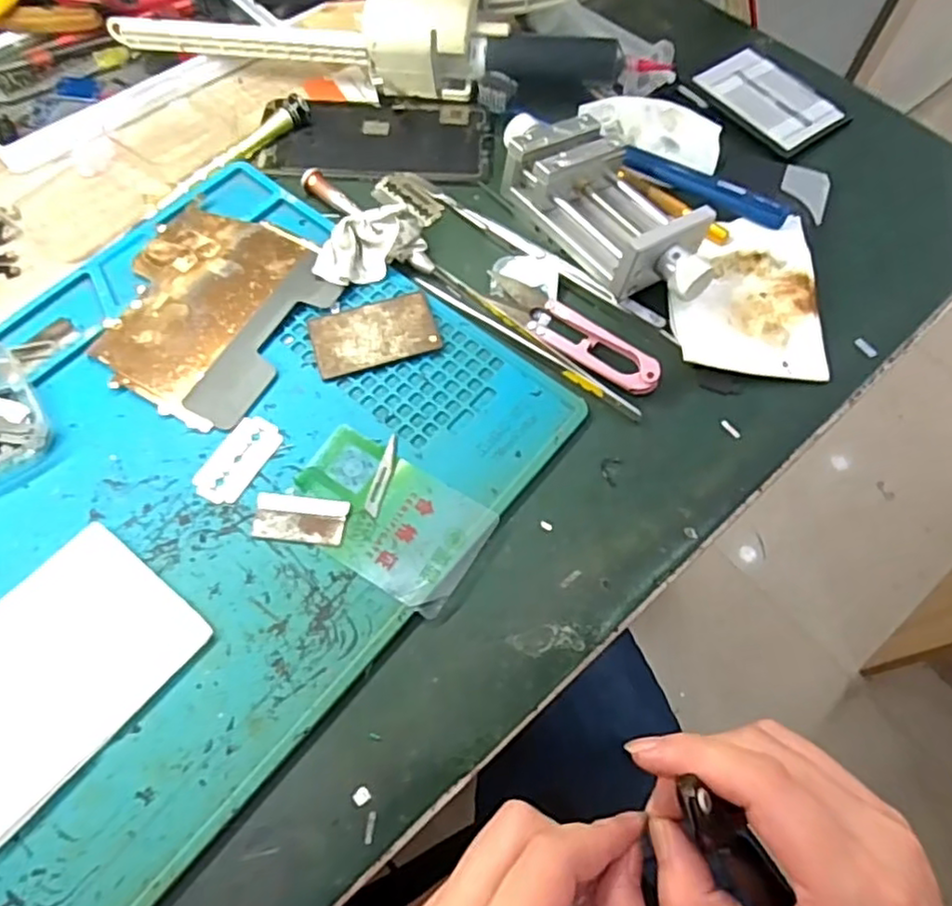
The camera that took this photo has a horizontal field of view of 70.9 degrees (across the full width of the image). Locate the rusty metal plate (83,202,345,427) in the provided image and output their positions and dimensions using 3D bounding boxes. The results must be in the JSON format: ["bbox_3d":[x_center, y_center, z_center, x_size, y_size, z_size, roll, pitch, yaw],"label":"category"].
[{"bbox_3d":[-0.133,-0.072,0.333,0.098,0.004,0.111,27,68,12],"label":"rusty metal plate"}]

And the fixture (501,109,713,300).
[{"bbox_3d":[0.066,-0.131,0.346,0.063,0.032,0.140,-32,70,-14],"label":"fixture"}]

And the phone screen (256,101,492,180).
[{"bbox_3d":[-0.057,-0.185,0.396,0.130,0.007,0.064,-3,66,-2],"label":"phone screen"}]

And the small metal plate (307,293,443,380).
[{"bbox_3d":[-0.050,-0.060,0.330,0.059,0.004,0.037,-17,67,-8],"label":"small metal plate"}]

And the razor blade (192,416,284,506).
[{"bbox_3d":[-0.107,0.003,0.300,0.024,0.004,0.043,26,68,11],"label":"razor blade"}]

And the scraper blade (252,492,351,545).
[{"bbox_3d":[-0.075,0.028,0.287,0.039,0.004,0.019,7,66,3],"label":"scraper blade"}]

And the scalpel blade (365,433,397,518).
[{"bbox_3d":[-0.042,0.009,0.296,0.007,0.004,0.040,13,66,5],"label":"scalpel blade"}]

